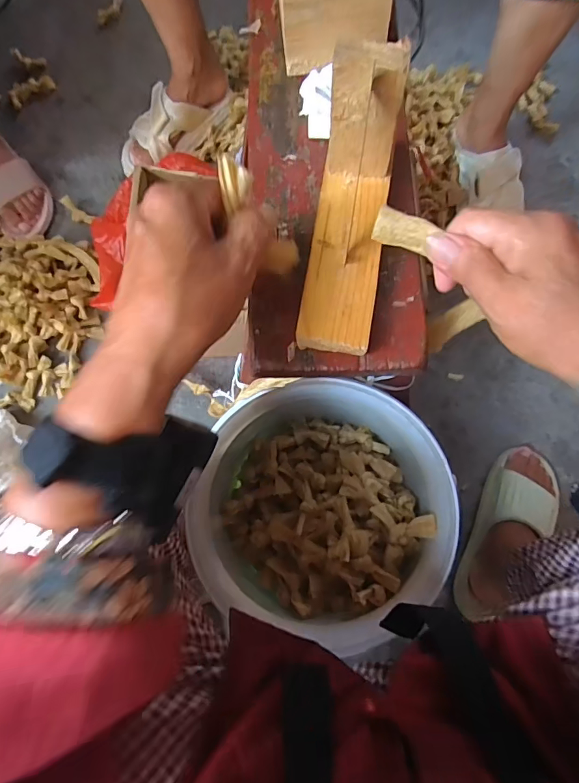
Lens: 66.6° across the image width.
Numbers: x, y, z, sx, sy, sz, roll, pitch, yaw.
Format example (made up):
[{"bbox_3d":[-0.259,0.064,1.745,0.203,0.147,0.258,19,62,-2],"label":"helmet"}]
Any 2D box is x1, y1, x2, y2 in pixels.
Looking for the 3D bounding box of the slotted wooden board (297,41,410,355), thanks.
[{"bbox_3d":[0.037,-0.101,0.248,0.044,0.079,0.137,7,78,0],"label":"slotted wooden board"}]

